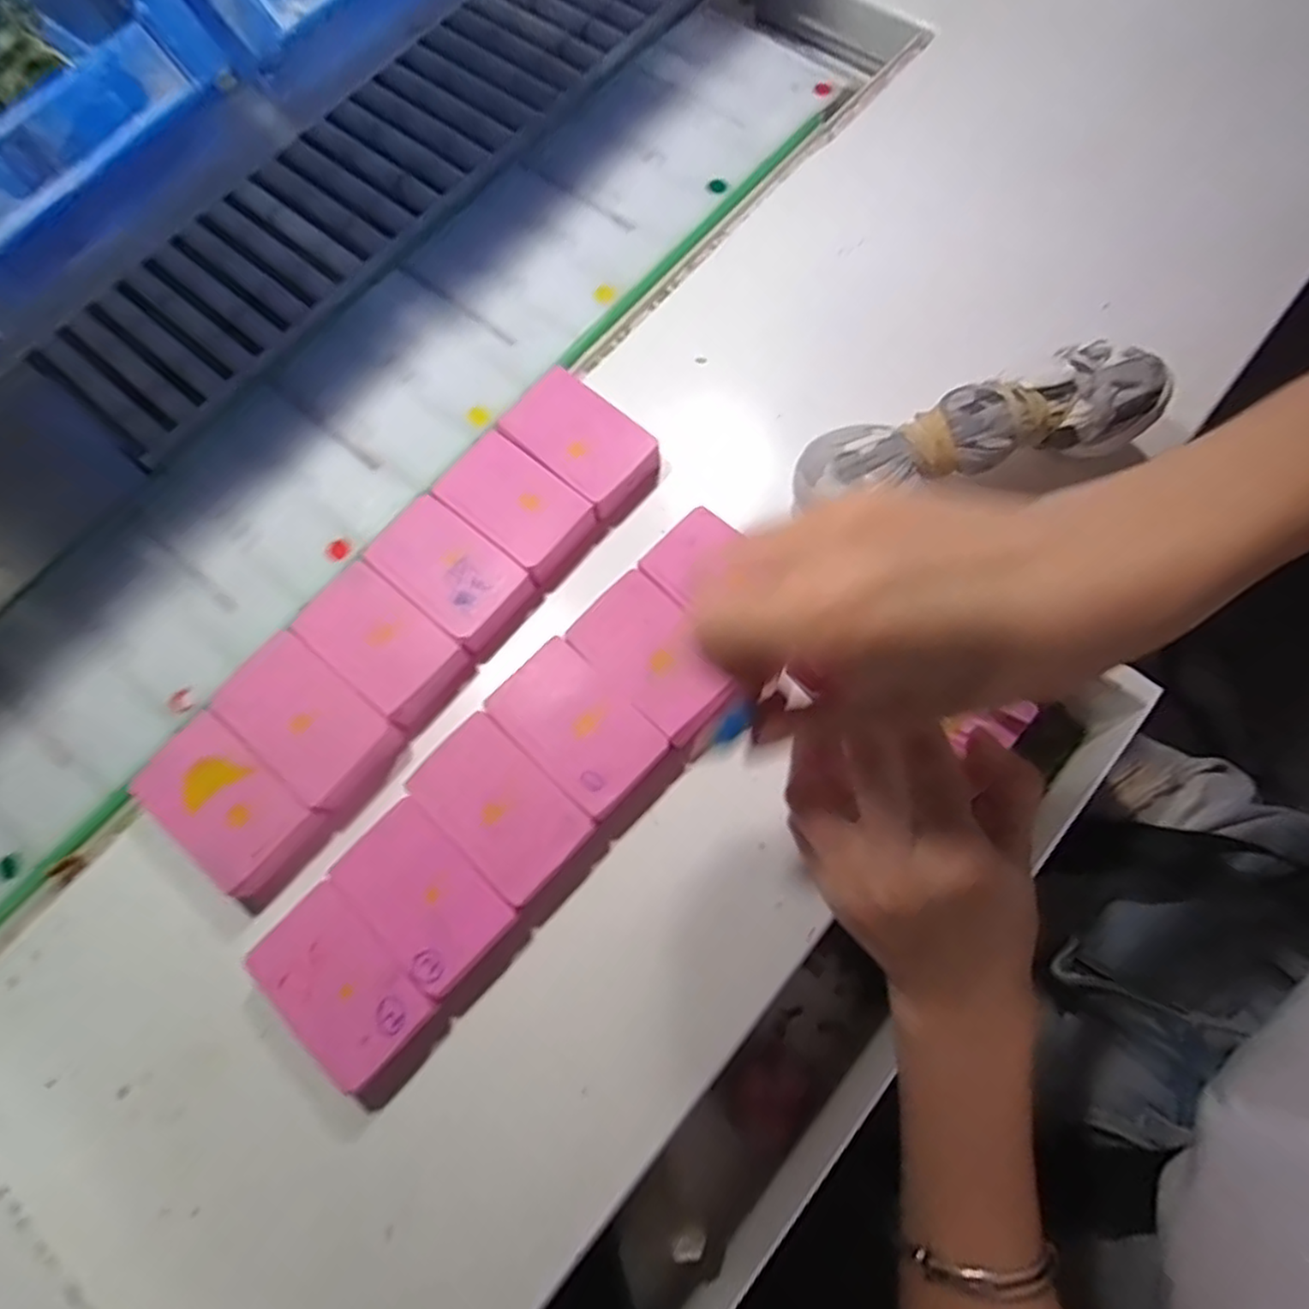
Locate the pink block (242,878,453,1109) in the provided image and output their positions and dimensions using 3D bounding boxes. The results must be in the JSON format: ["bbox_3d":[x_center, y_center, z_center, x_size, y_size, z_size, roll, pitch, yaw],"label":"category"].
[{"bbox_3d":[-0.119,0.131,0.269,0.074,0.019,0.046,42,81,15],"label":"pink block"}]

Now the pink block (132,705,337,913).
[{"bbox_3d":[-0.178,0.064,0.290,0.076,0.018,0.045,37,80,14],"label":"pink block"}]

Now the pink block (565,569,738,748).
[{"bbox_3d":[0.000,0.002,0.301,0.069,0.019,0.044,43,81,15],"label":"pink block"}]

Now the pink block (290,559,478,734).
[{"bbox_3d":[-0.121,-0.005,0.307,0.071,0.015,0.042,39,80,14],"label":"pink block"}]

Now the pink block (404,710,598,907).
[{"bbox_3d":[-0.063,0.063,0.286,0.070,0.018,0.044,41,81,15],"label":"pink block"}]

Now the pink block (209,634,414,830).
[{"bbox_3d":[-0.149,0.030,0.298,0.075,0.015,0.046,41,81,15],"label":"pink block"}]

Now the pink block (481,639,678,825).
[{"bbox_3d":[-0.032,0.032,0.293,0.072,0.020,0.044,42,81,15],"label":"pink block"}]

